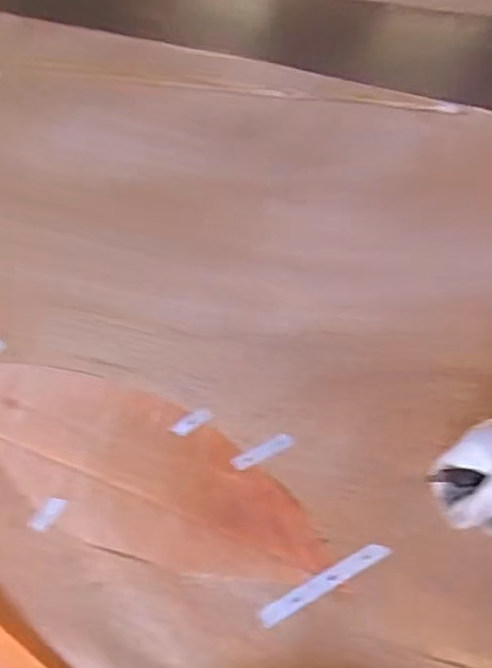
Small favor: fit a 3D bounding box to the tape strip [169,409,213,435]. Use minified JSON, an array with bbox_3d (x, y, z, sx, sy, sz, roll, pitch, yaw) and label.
[{"bbox_3d":[-0.050,0.080,0.538,0.038,0.004,0.017,-32,60,-18],"label":"tape strip"}]

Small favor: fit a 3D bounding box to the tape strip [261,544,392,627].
[{"bbox_3d":[0.063,0.192,0.458,0.112,0.004,0.015,-25,58,-14],"label":"tape strip"}]

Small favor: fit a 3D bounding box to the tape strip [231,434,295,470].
[{"bbox_3d":[0.016,0.104,0.521,0.059,0.004,0.014,-26,58,-14],"label":"tape strip"}]

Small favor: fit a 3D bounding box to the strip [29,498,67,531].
[{"bbox_3d":[-0.166,0.150,0.494,0.016,0.004,0.032,28,61,20],"label":"strip"}]

